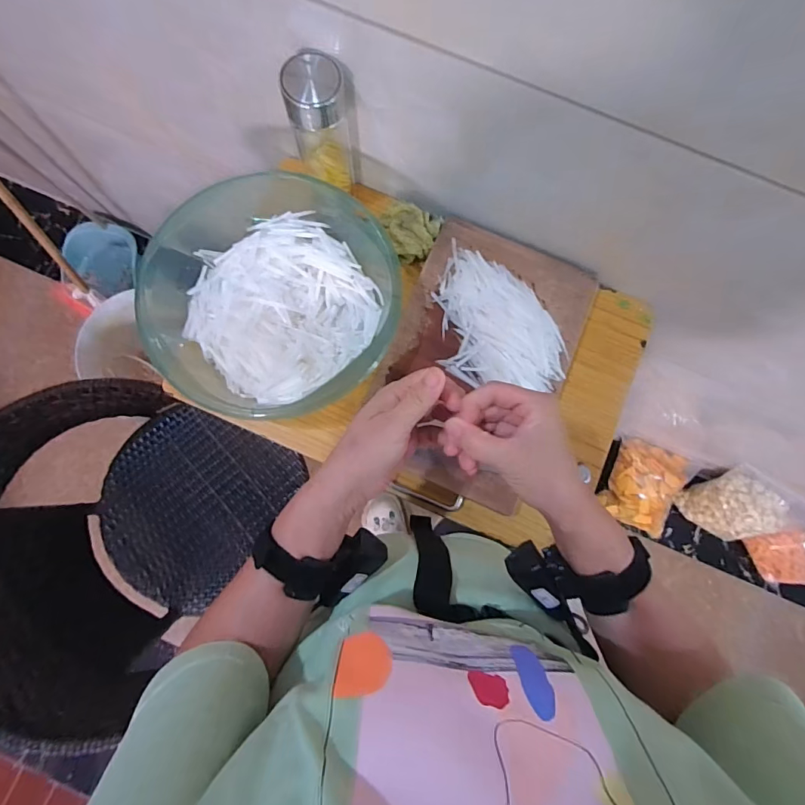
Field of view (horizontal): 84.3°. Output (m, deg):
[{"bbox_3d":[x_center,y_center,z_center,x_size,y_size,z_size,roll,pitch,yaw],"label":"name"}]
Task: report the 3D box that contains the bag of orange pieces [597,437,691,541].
[{"bbox_3d":[0.686,0.236,1.254,0.197,0.073,0.232,24,81,2],"label":"bag of orange pieces"}]

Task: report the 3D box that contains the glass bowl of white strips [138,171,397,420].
[{"bbox_3d":[-0.168,-0.132,0.566,0.308,0.088,0.290,0,81,-2],"label":"glass bowl of white strips"}]

